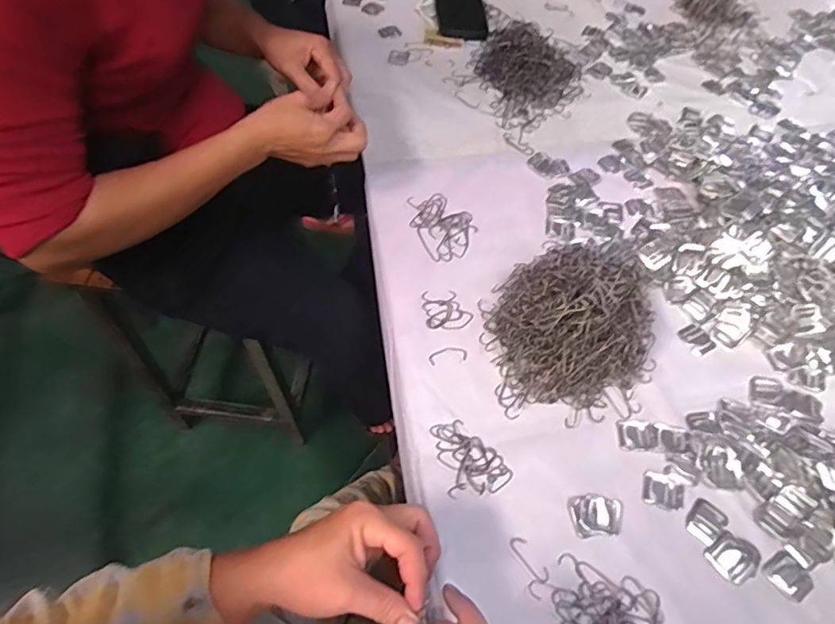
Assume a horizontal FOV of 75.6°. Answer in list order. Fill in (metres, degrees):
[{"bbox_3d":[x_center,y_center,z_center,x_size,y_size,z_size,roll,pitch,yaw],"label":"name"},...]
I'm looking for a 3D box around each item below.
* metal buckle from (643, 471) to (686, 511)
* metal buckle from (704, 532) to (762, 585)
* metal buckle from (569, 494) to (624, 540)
[{"bbox_3d":[0.230,0.166,0.501,0.038,0.004,0.031,11,59,4],"label":"metal buckle"},{"bbox_3d":[0.281,0.215,0.475,0.042,0.006,0.036,-31,65,-19],"label":"metal buckle"},{"bbox_3d":[0.165,0.184,0.488,0.048,0.010,0.036,-2,59,-4],"label":"metal buckle"}]

